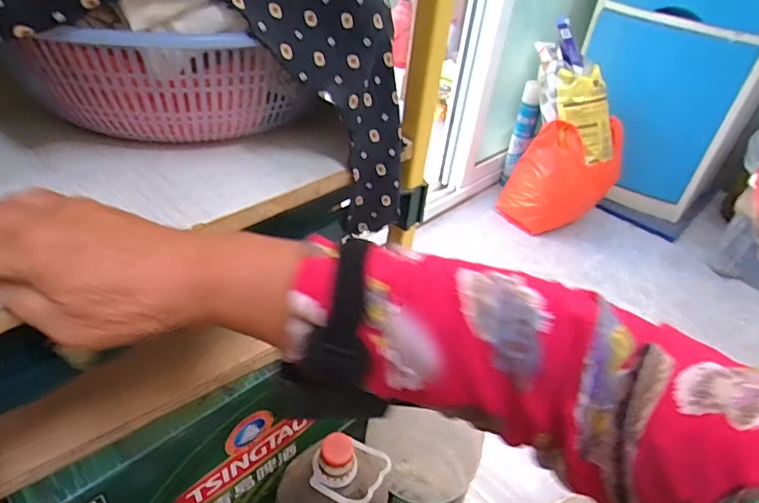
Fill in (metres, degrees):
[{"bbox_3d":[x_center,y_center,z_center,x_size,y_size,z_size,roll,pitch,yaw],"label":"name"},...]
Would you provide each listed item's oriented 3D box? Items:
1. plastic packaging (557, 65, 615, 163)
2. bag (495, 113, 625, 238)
[{"bbox_3d":[0.568,-0.370,1.282,0.141,0.258,0.084,-21,0,-29],"label":"plastic packaging"},{"bbox_3d":[0.533,-0.226,1.388,0.322,0.287,0.187,-19,43,-27],"label":"bag"}]

